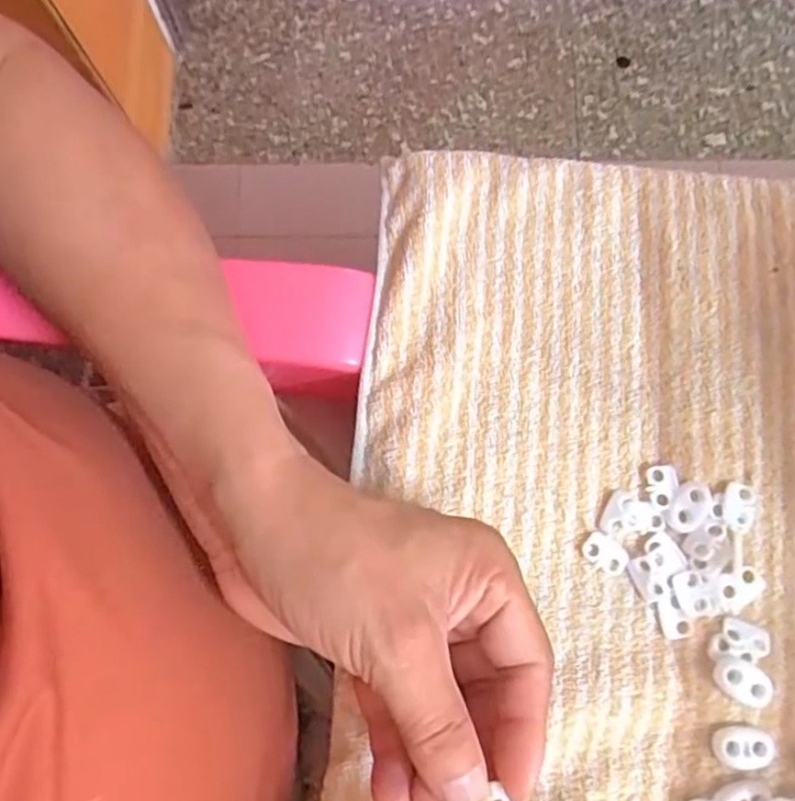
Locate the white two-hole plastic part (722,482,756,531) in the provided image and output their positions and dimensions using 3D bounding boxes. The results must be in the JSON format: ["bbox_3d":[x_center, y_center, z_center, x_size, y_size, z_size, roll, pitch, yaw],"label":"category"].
[{"bbox_3d":[0.143,0.044,0.293,0.013,0.004,0.019,12,79,2],"label":"white two-hole plastic part"}]

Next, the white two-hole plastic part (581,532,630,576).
[{"bbox_3d":[0.087,0.063,0.290,0.020,0.004,0.012,34,81,6],"label":"white two-hole plastic part"}]

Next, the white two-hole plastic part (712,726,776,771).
[{"bbox_3d":[0.135,0.135,0.273,0.023,0.005,0.014,-3,79,0],"label":"white two-hole plastic part"}]

